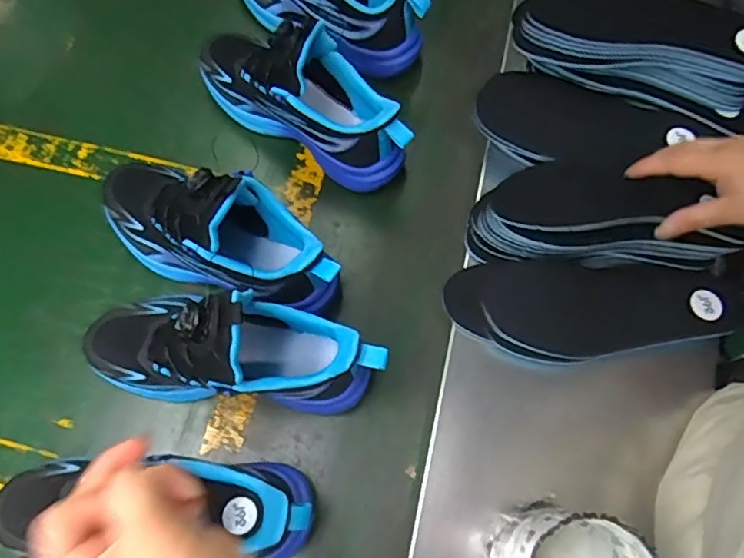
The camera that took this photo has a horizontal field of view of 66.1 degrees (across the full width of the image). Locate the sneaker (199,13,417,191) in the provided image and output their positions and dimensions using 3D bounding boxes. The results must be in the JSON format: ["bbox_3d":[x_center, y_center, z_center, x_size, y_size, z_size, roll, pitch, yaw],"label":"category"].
[{"bbox_3d":[-0.065,-0.183,0.549,0.236,0.132,0.078,34,73,9],"label":"sneaker"}]

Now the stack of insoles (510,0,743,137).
[{"bbox_3d":[0.248,-0.220,0.537,0.223,0.081,0.080,16,71,4],"label":"stack of insoles"}]

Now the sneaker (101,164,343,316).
[{"bbox_3d":[-0.136,-0.040,0.499,0.234,0.128,0.091,21,71,5],"label":"sneaker"}]

